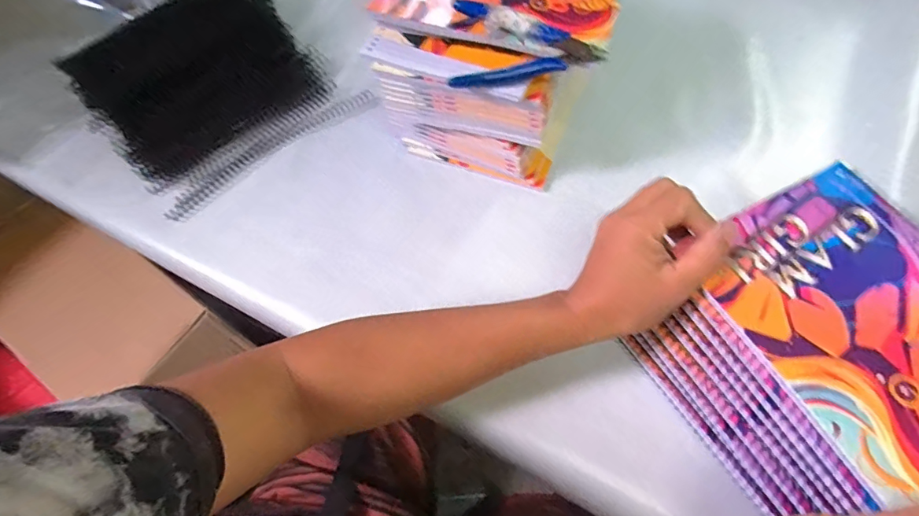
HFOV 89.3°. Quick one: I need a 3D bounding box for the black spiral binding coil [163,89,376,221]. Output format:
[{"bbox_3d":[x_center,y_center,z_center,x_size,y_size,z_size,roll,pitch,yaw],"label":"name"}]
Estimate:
[{"bbox_3d":[-0.199,-0.117,0.498,0.242,0.013,0.031,-37,66,-15],"label":"black spiral binding coil"}]

